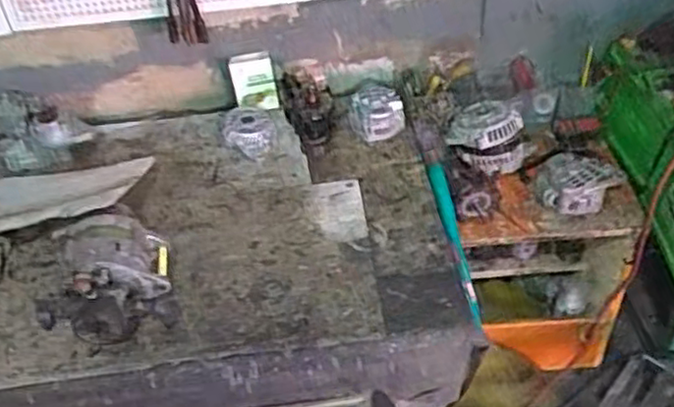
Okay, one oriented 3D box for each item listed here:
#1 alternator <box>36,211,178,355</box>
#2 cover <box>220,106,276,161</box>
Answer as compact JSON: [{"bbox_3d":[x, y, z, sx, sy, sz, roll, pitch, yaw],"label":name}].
[{"bbox_3d":[-0.368,0.126,1.145,0.170,0.138,0.211,-13,43,-9],"label":"alternator"},{"bbox_3d":[-0.187,-0.155,1.501,0.107,0.050,0.125,-23,45,-19],"label":"cover"}]

